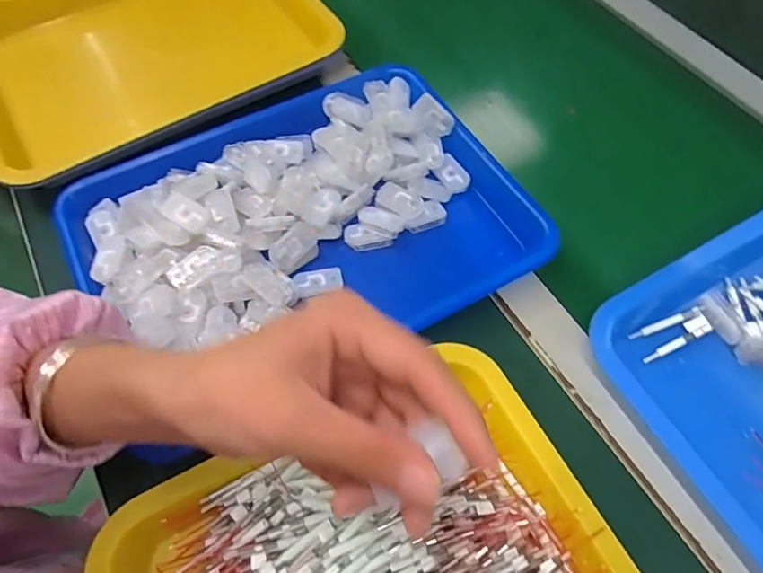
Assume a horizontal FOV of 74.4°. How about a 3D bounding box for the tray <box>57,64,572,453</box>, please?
[{"bbox_3d":[-0.059,-0.048,0.394,0.329,0.051,0.244,-27,63,-13],"label":"tray"}]

